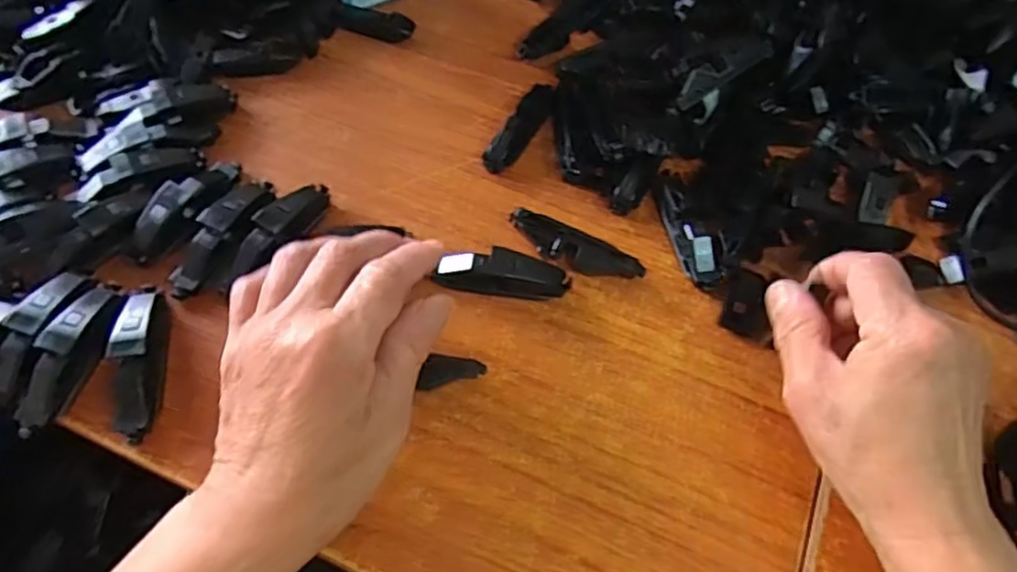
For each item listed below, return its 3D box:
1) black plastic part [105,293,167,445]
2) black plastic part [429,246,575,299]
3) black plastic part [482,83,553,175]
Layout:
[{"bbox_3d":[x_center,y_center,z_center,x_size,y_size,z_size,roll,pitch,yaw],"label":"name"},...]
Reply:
[{"bbox_3d":[-0.182,0.037,0.330,0.023,0.021,0.075,-3,62,-5],"label":"black plastic part"},{"bbox_3d":[-0.002,-0.007,0.368,0.071,0.021,0.019,6,67,-5],"label":"black plastic part"},{"bbox_3d":[0.009,-0.103,0.422,0.016,0.017,0.078,26,63,10],"label":"black plastic part"}]

